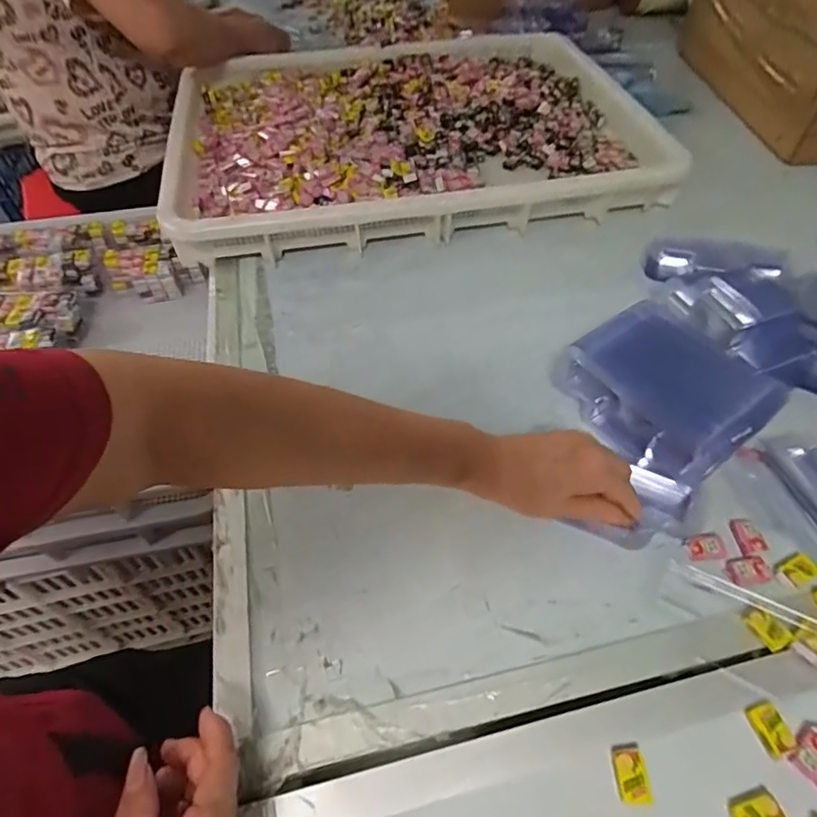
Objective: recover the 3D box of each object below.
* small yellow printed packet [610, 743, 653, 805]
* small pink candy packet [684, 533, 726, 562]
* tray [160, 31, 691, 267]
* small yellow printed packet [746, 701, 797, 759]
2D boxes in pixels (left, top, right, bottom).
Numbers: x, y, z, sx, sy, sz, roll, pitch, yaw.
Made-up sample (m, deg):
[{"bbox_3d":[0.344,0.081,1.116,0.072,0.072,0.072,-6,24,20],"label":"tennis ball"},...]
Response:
[{"bbox_3d":[0.128,0.211,0.312,0.019,0.008,0.028,-2,52,-1],"label":"small yellow printed packet"},{"bbox_3d":[0.218,0.102,0.396,0.029,0.004,0.018,-9,53,-6],"label":"small pink candy packet"},{"bbox_3d":[-0.002,-0.408,0.772,0.625,0.053,0.498,-10,53,-6],"label":"tray"},{"bbox_3d":[0.218,0.193,0.325,0.019,0.006,0.026,-14,53,-10],"label":"small yellow printed packet"}]

